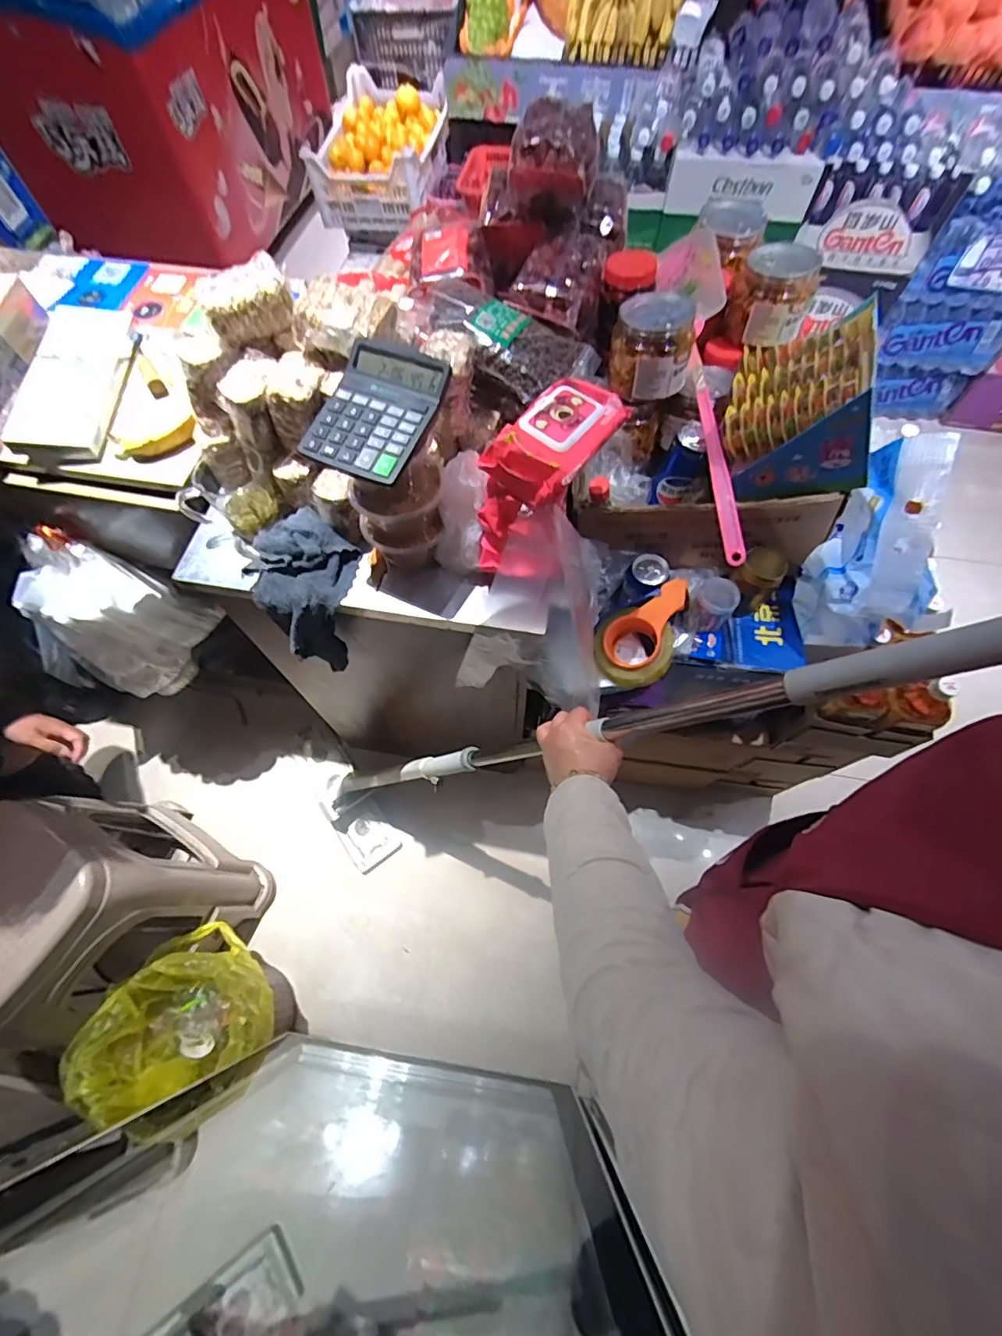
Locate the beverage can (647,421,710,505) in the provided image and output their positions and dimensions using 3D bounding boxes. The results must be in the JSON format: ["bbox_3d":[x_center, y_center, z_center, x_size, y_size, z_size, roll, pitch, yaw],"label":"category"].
[{"bbox_3d":[0.286,-0.310,0.803,0.077,0.134,0.068,24,67,11],"label":"beverage can"}]

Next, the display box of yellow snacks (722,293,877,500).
[{"bbox_3d":[0.398,-0.367,0.699,0.169,0.148,0.224,10,65,5],"label":"display box of yellow snacks"}]

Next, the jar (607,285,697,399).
[{"bbox_3d":[0.210,-0.448,0.716,0.104,0.106,0.129,5,64,3],"label":"jar"}]

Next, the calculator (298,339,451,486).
[{"bbox_3d":[-0.134,-0.269,0.538,0.116,0.018,0.144,24,79,12],"label":"calculator"}]

